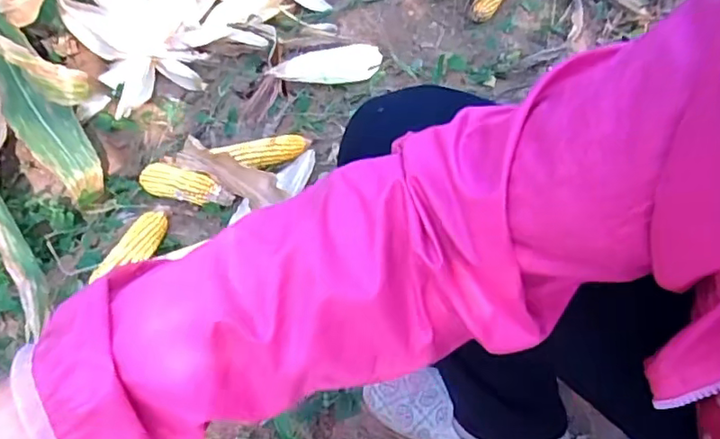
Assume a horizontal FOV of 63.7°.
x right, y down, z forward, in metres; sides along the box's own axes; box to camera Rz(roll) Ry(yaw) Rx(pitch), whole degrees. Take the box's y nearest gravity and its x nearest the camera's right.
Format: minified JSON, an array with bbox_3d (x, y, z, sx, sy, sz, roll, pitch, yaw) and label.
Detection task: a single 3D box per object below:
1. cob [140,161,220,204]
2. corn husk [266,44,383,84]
[{"bbox_3d":[-0.291,-0.054,0.949,0.153,0.048,0.047,16,50,17],"label":"cob"},{"bbox_3d":[-0.057,-0.280,1.072,0.231,0.040,0.081,-16,50,-25],"label":"corn husk"}]

